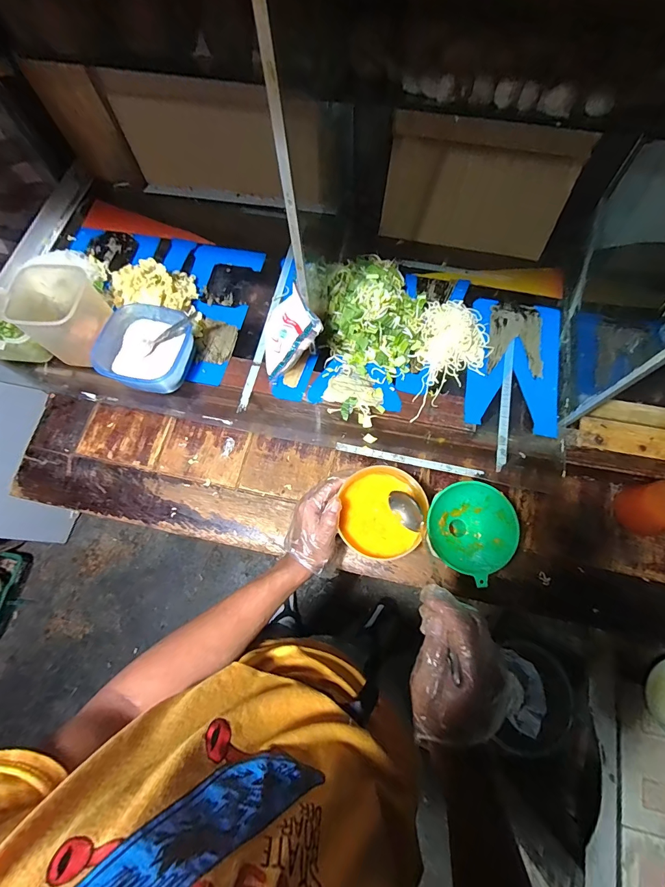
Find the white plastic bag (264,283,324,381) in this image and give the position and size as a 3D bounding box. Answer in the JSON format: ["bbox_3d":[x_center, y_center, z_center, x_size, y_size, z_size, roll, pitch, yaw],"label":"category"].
[{"bbox_3d":[-0.060,-0.144,0.501,0.049,0.135,0.059,0,69,-28],"label":"white plastic bag"}]

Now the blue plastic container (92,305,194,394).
[{"bbox_3d":[-0.264,-0.136,0.550,0.125,0.056,0.130,-1,72,2],"label":"blue plastic container"}]

